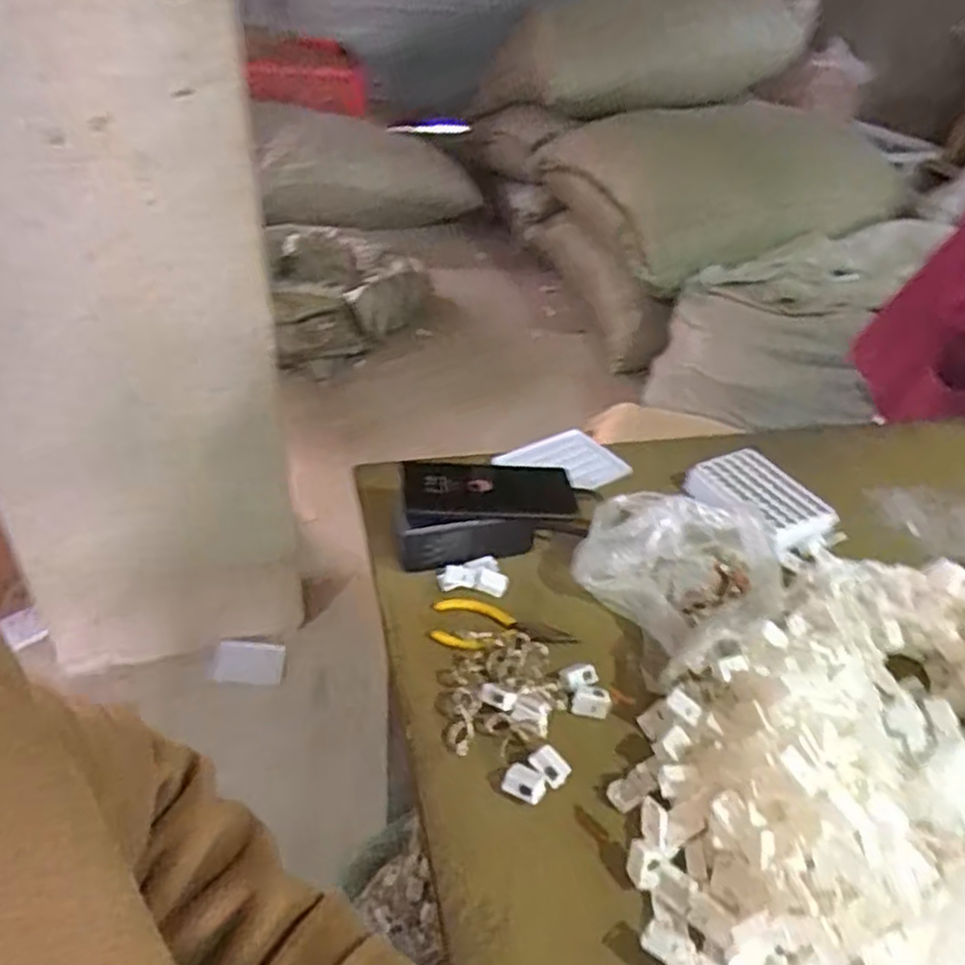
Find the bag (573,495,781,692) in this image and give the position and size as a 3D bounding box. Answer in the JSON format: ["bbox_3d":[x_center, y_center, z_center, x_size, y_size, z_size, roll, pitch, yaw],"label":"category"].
[{"bbox_3d":[0.172,0.074,0.641,0.147,0.091,0.182,-12,41,-21],"label":"bag"}]

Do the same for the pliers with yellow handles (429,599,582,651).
[{"bbox_3d":[0.018,0.121,0.631,0.122,0.015,0.055,-3,39,-9],"label":"pliers with yellow handles"}]

